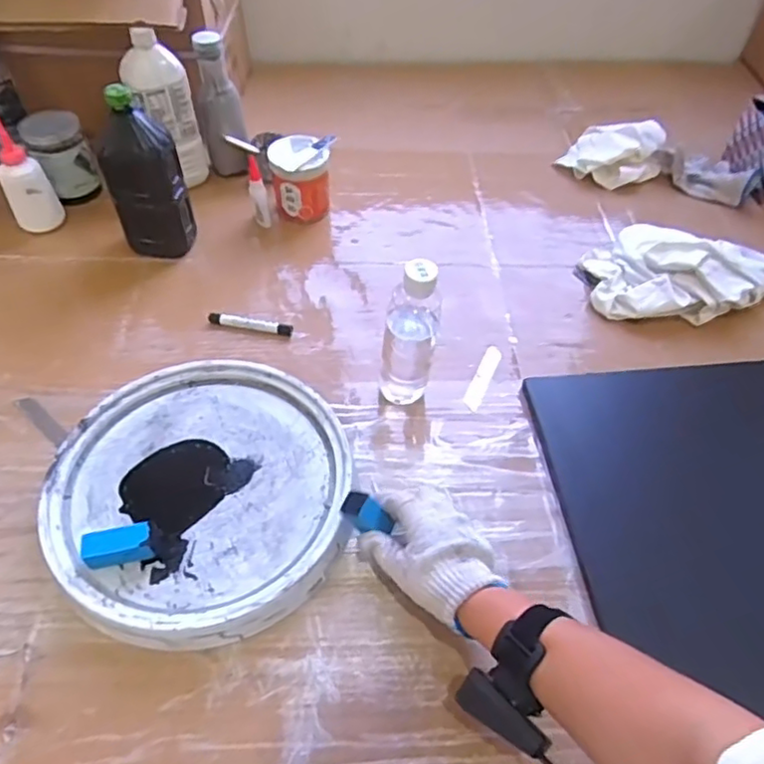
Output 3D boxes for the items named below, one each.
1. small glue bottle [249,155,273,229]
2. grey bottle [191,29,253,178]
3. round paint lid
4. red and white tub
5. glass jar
[{"bbox_3d":[-0.175,-0.268,0.893,0.024,0.098,0.026,-9,50,-9],"label":"small glue bottle"},{"bbox_3d":[-0.239,-0.407,0.946,0.069,0.196,0.055,-8,51,-9],"label":"grey bottle"},{"bbox_3d":[-0.175,0.104,0.626,0.294,0.047,0.280,1,49,-1],"label":"round paint lid"},{"bbox_3d":[-0.118,-0.291,0.918,0.082,0.102,0.083,1,49,-1],"label":"red and white tub"},{"bbox_3d":[-0.471,-0.328,0.927,0.076,0.113,0.076,1,49,-1],"label":"glass jar"}]

